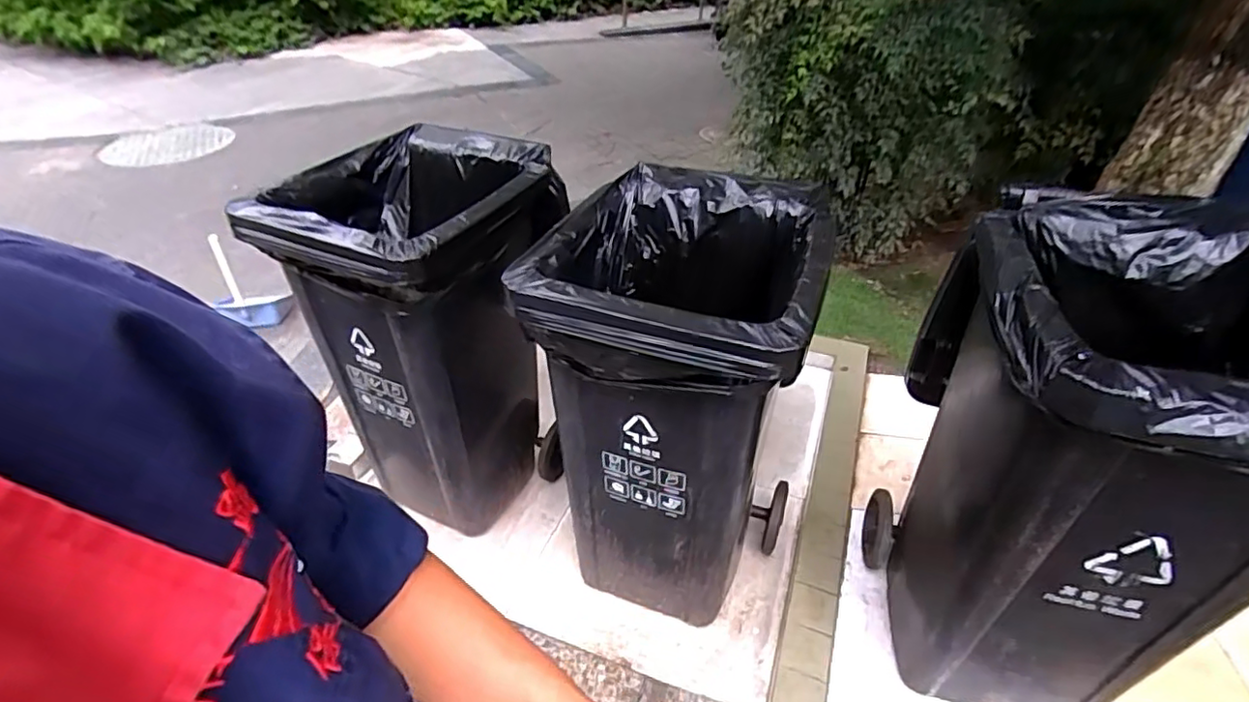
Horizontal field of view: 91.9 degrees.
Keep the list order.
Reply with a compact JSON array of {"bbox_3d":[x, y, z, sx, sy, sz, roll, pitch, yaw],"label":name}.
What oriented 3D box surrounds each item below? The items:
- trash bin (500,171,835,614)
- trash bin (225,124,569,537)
[{"bbox_3d":[0.121,0.117,1.266,0.464,0.812,0.540,15,39,15],"label":"trash bin"},{"bbox_3d":[-0.417,-0.004,1.478,0.497,0.884,0.497,17,40,17],"label":"trash bin"}]

